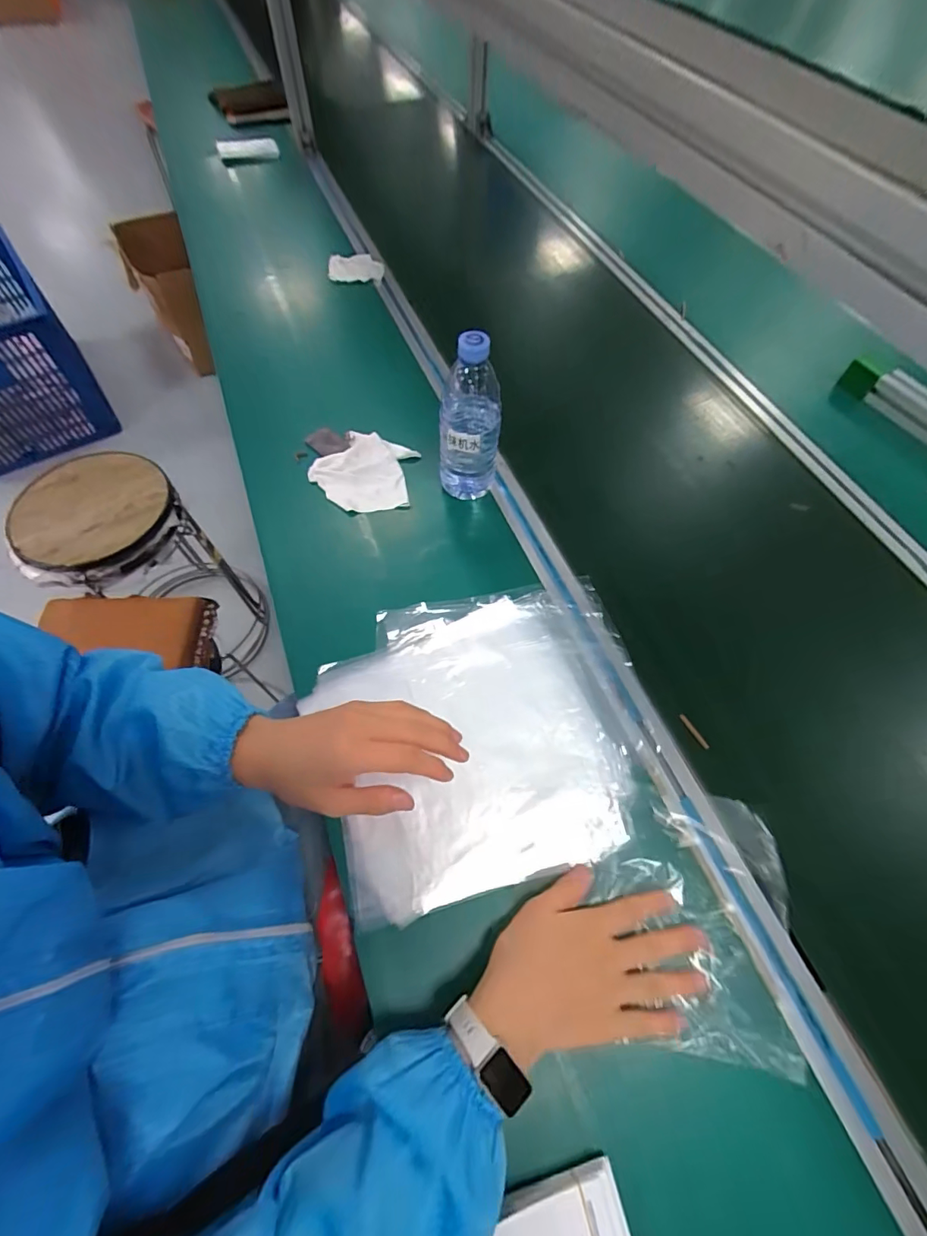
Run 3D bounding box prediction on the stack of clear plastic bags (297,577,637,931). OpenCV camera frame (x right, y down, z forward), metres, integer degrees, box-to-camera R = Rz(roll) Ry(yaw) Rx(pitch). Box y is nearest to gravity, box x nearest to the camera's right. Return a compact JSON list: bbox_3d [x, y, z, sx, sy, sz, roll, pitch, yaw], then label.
[{"bbox_3d":[0.026,0.104,0.483,0.310,0.011,0.282,-13,63,-9],"label":"stack of clear plastic bags"}]

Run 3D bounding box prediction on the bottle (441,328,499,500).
[{"bbox_3d":[0.007,-0.222,0.556,0.067,0.195,0.063,2,62,-1],"label":"bottle"}]

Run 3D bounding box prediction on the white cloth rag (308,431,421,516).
[{"bbox_3d":[-0.125,-0.191,0.640,0.128,0.019,0.121,26,64,12],"label":"white cloth rag"}]

